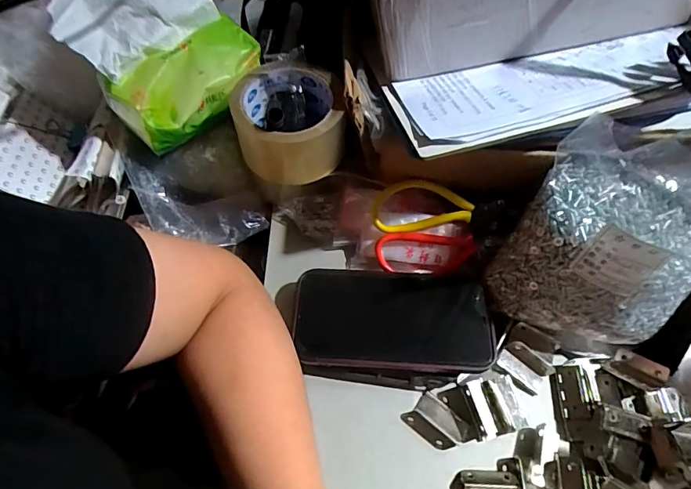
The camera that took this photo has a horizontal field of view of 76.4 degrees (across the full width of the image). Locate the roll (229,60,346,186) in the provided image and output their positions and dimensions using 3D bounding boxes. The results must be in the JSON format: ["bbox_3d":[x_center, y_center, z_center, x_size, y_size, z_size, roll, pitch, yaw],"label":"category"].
[{"bbox_3d":[-0.048,-0.105,0.380,0.089,0.062,0.080,-5,61,-4],"label":"roll"}]

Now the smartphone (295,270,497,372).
[{"bbox_3d":[0.039,0.060,0.361,0.156,0.009,0.081,2,56,3],"label":"smartphone"}]

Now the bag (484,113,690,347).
[{"bbox_3d":[0.203,-0.009,0.336,0.129,0.123,0.133,26,63,13],"label":"bag"}]

